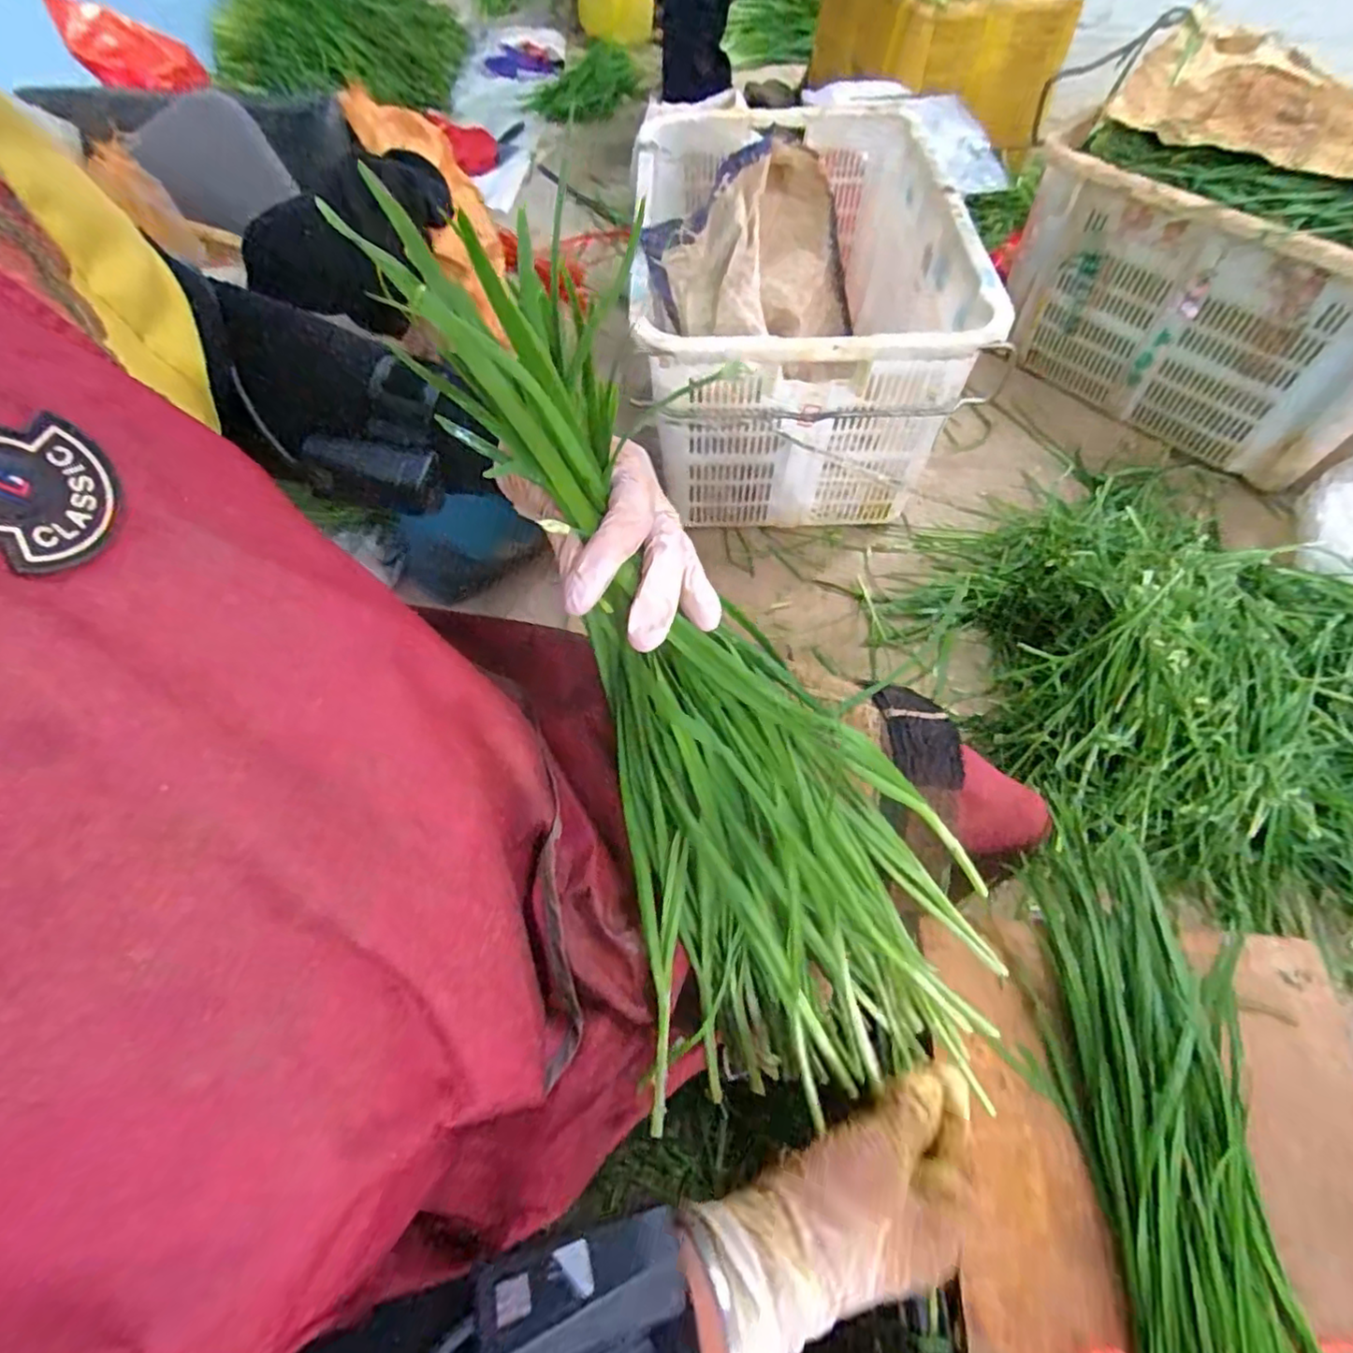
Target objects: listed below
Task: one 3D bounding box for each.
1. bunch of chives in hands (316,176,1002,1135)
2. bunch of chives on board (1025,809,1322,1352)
[{"bbox_3d":[0.015,0.018,0.322,0.192,0.083,0.419,-30,102,-15],"label":"bunch of chives in hands"},{"bbox_3d":[0.333,0.314,0.432,0.138,0.045,0.425,6,61,5],"label":"bunch of chives on board"}]

